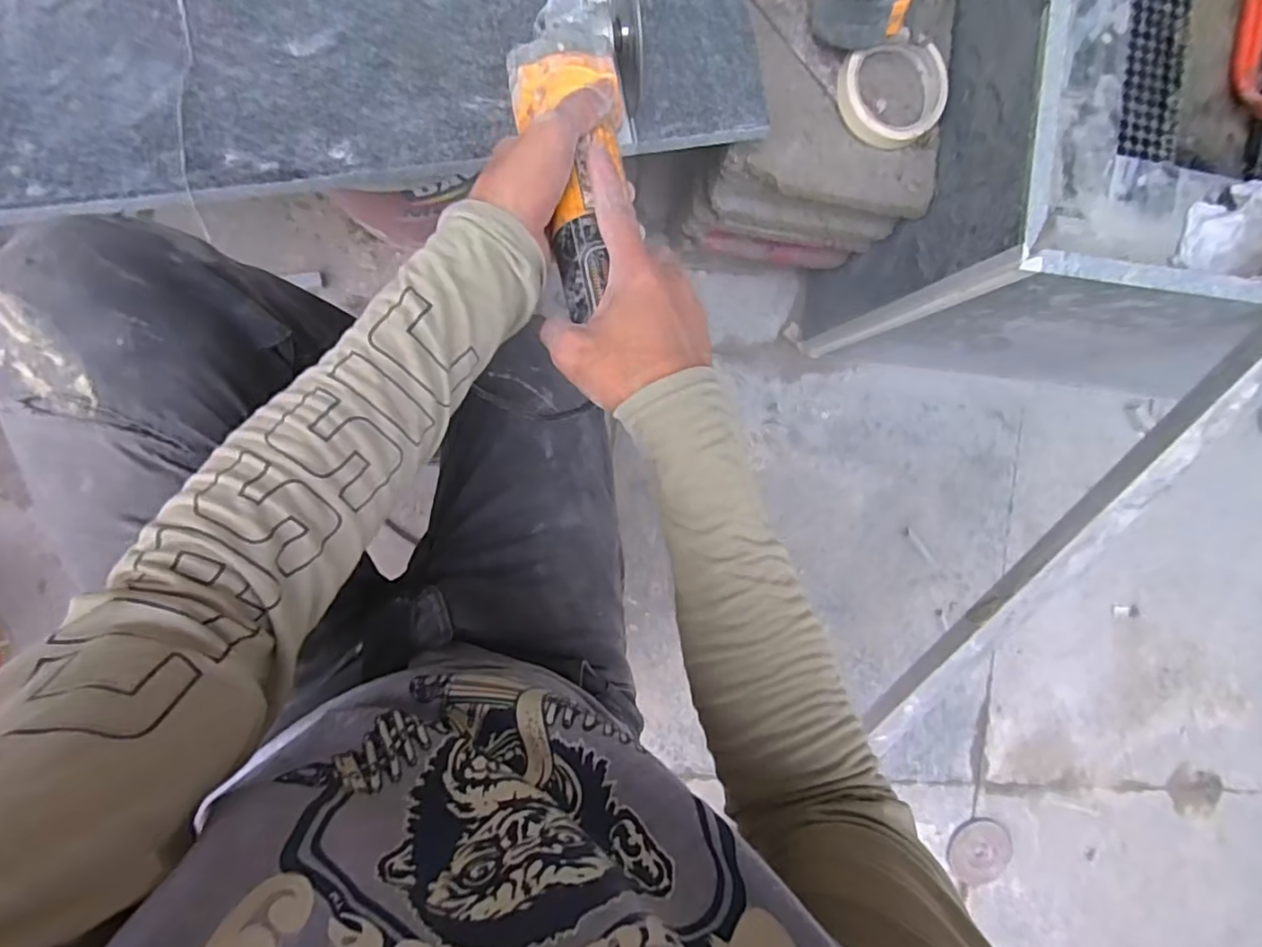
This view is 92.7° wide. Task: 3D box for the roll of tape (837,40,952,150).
[{"bbox_3d":[0.235,-0.333,0.531,0.091,0.026,0.083,-14,94,-6],"label":"roll of tape"}]

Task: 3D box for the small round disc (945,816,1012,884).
[{"bbox_3d":[0.536,0.581,0.923,0.101,0.010,0.109,0,92,-7],"label":"small round disc"}]

